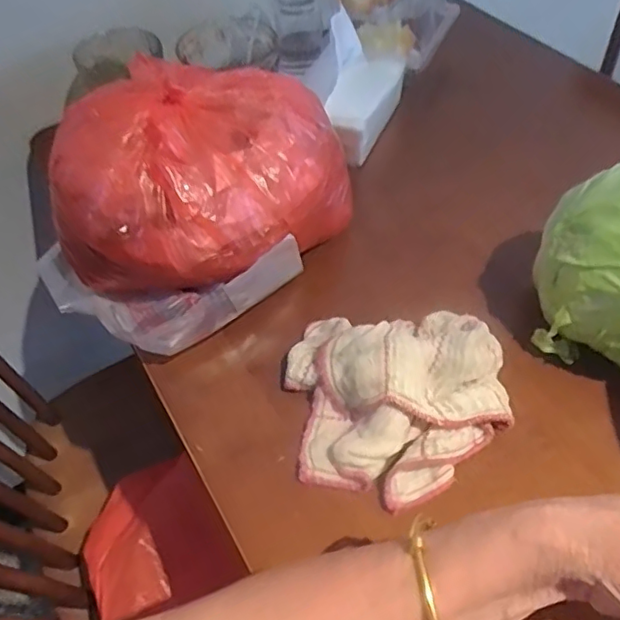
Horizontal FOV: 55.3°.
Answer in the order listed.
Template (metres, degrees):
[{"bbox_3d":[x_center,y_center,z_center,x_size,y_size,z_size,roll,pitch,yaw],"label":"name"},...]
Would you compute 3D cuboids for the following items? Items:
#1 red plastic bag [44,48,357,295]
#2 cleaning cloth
[{"bbox_3d":[-0.081,-0.109,0.470,0.174,0.132,0.203,26,59,22],"label":"red plastic bag"},{"bbox_3d":[0.058,0.058,0.401,0.145,0.046,0.130,1,53,5],"label":"cleaning cloth"}]

